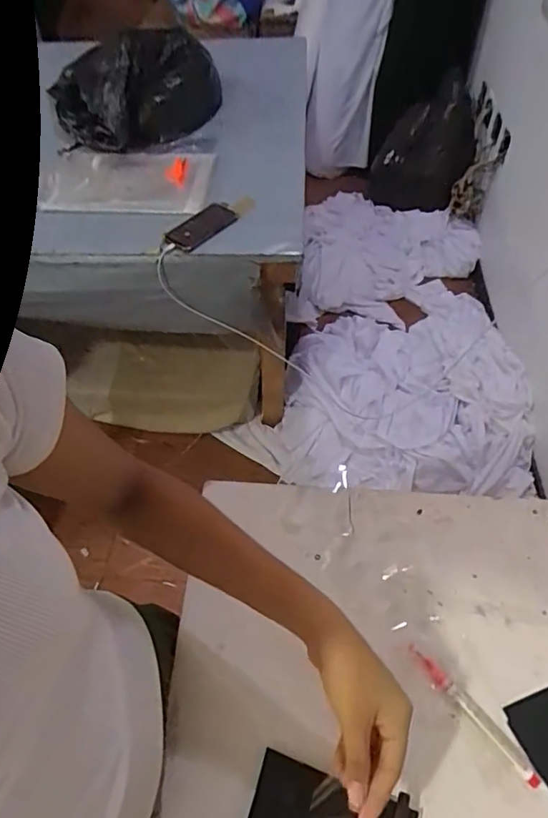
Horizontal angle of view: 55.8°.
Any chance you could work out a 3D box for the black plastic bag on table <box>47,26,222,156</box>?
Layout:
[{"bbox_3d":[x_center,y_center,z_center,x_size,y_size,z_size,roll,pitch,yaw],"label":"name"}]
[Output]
[{"bbox_3d":[-0.347,-0.811,1.322,0.431,0.183,0.293,-14,54,-9],"label":"black plastic bag on table"}]

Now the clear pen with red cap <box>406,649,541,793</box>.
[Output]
[{"bbox_3d":[0.179,0.274,0.468,0.017,0.008,0.139,-36,60,-23],"label":"clear pen with red cap"}]

